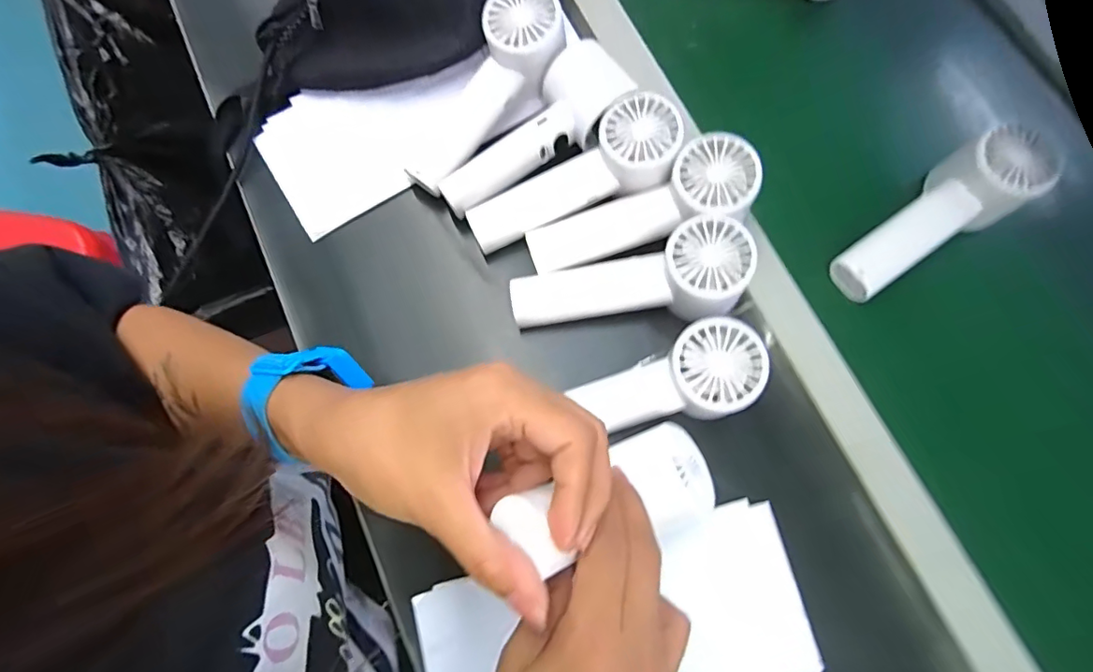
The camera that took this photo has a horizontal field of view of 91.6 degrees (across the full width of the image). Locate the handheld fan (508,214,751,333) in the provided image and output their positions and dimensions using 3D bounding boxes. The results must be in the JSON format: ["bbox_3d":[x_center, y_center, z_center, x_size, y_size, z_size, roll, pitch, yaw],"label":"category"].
[{"bbox_3d":[0.055,-0.032,0.350,0.156,0.036,0.058,-11,75,17],"label":"handheld fan"}]

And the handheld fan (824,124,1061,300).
[{"bbox_3d":[0.267,-0.079,0.370,0.153,0.044,0.053,-36,79,5],"label":"handheld fan"}]

